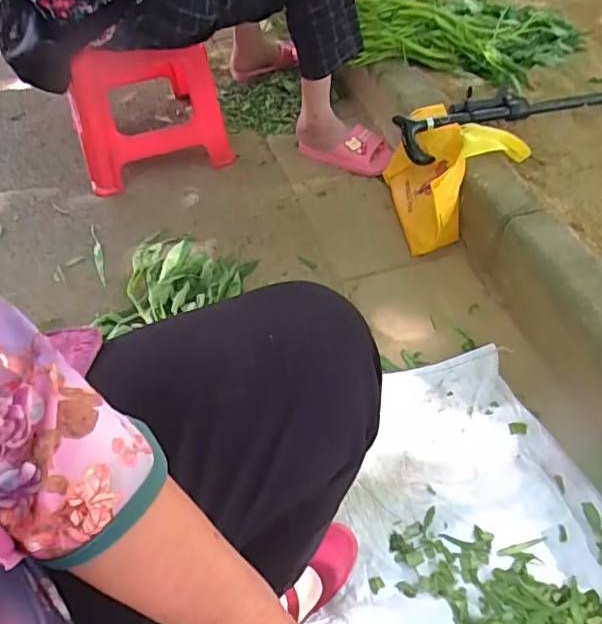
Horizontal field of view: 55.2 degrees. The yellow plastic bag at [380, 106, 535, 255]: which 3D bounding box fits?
[{"bbox_3d":[0.244,-0.267,1.058,0.214,0.171,0.229,-31,55,-22],"label":"yellow plastic bag"}]

